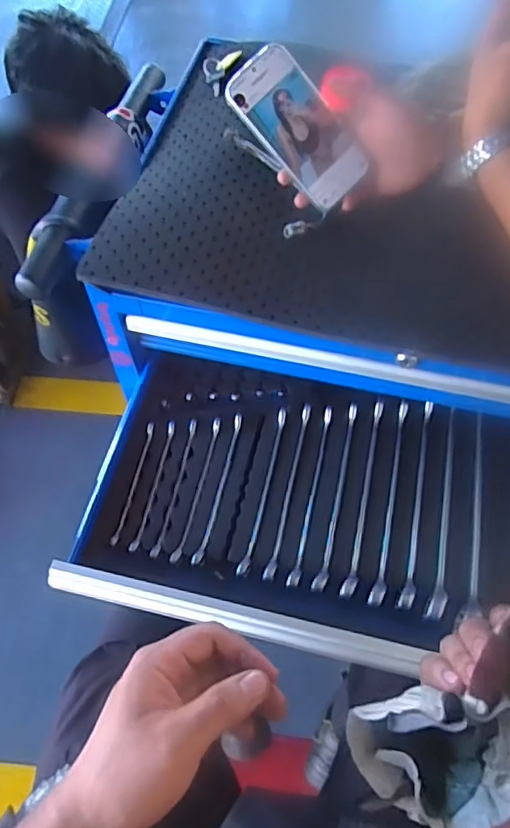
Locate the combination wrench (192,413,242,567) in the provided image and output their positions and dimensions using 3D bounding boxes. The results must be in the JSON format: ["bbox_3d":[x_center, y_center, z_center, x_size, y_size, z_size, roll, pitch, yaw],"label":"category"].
[{"bbox_3d":[-0.039,0.078,0.645,0.010,0.005,0.179,12,61,7],"label":"combination wrench"}]

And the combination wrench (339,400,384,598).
[{"bbox_3d":[0.122,0.086,0.636,0.016,0.006,0.230,13,61,8],"label":"combination wrench"}]

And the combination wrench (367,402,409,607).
[{"bbox_3d":[0.150,0.091,0.633,0.015,0.006,0.236,13,61,8],"label":"combination wrench"}]

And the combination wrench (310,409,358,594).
[{"bbox_3d":[0.092,0.085,0.637,0.016,0.006,0.220,13,61,8],"label":"combination wrench"}]

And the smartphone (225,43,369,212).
[{"bbox_3d":[0.045,-0.292,0.596,0.080,0.007,0.155,-45,105,-6],"label":"smartphone"}]

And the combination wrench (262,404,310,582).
[{"bbox_3d":[0.039,0.081,0.647,0.012,0.009,0.211,12,61,7],"label":"combination wrench"}]

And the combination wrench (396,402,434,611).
[{"bbox_3d":[0.179,0.093,0.634,0.016,0.009,0.241,13,61,8],"label":"combination wrench"}]

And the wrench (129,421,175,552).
[{"bbox_3d":[-0.112,0.077,0.648,0.010,0.004,0.157,10,61,6],"label":"wrench"}]

